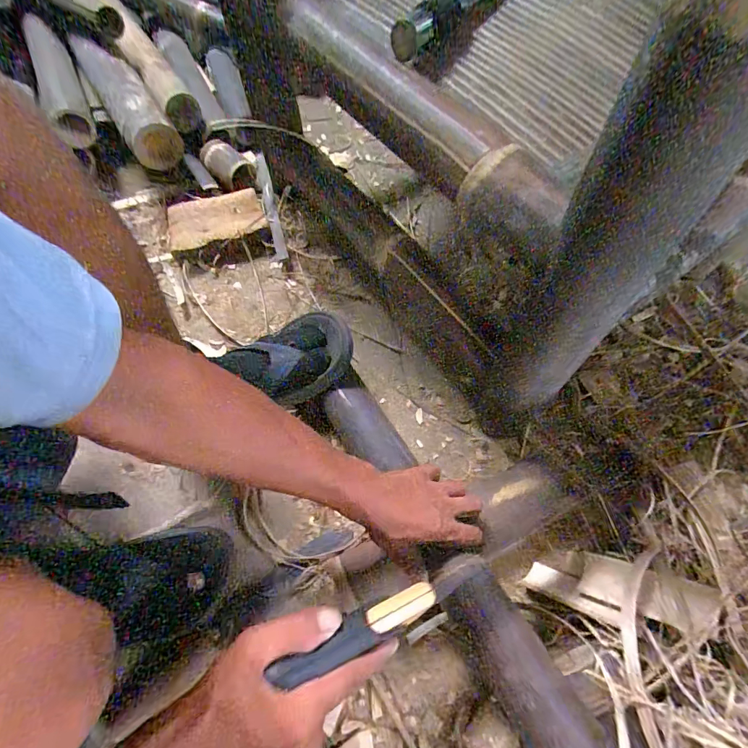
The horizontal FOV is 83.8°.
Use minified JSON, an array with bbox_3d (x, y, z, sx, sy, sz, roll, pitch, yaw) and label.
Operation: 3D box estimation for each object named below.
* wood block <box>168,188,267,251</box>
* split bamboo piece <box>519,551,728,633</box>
[{"bbox_3d":[-0.293,-0.289,0.769,0.174,0.030,0.107,-15,64,-6],"label":"wood block"},{"bbox_3d":[0.270,0.241,0.468,0.184,0.037,0.069,-10,55,38],"label":"split bamboo piece"}]

